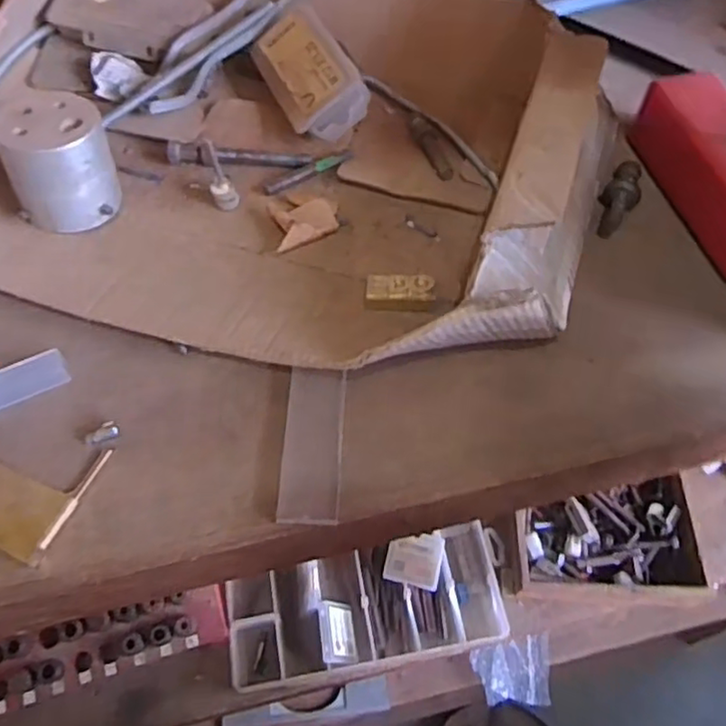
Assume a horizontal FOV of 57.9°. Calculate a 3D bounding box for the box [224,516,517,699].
[{"bbox_3d":[0.004,0.245,0.659,0.270,0.062,0.118,-12,58,-7],"label":"box"}]

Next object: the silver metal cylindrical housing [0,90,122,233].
[{"bbox_3d":[-0.149,-0.100,0.323,0.050,0.049,0.044,-19,59,-12],"label":"silver metal cylindrical housing"}]

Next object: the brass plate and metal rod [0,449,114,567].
[{"bbox_3d":[-0.142,0.050,0.270,0.053,0.006,0.048,19,59,12],"label":"brass plate and metal rod"}]

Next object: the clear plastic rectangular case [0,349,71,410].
[{"bbox_3d":[-0.160,0.011,0.292,0.054,0.009,0.016,-24,60,-14],"label":"clear plastic rectangular case"}]

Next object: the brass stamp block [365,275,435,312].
[{"bbox_3d":[0.018,-0.032,0.313,0.032,0.011,0.014,0,57,1],"label":"brass stamp block"}]

